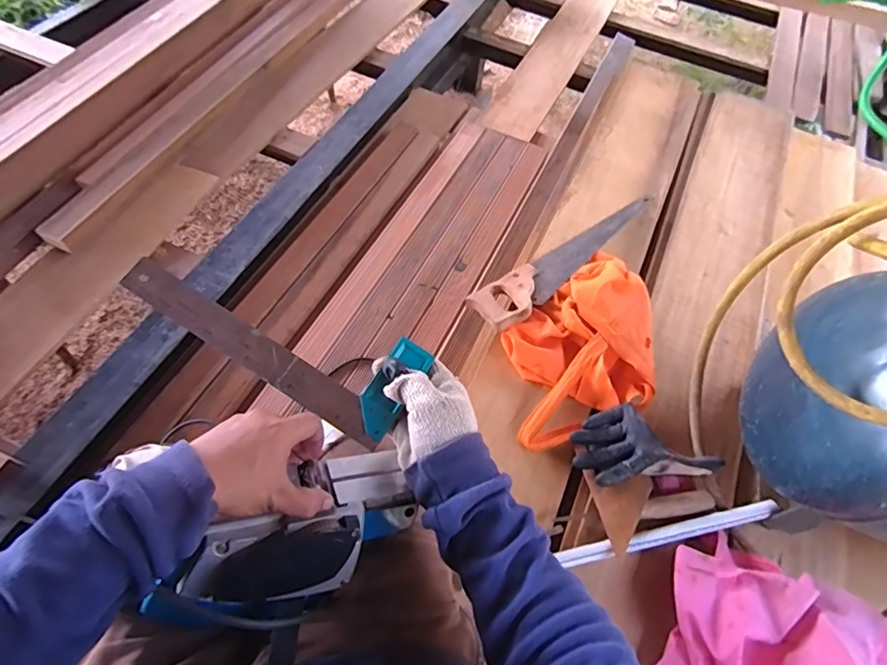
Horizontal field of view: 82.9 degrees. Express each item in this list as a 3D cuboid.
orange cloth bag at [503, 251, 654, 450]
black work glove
[{"bbox_3d":[0.215,0.007,0.794,0.238,0.073,0.323,-3,58,-6],"label":"orange cloth bag"},{"bbox_3d":[0.267,0.151,0.693,0.166,0.055,0.111,-3,58,-7],"label":"black work glove"}]

